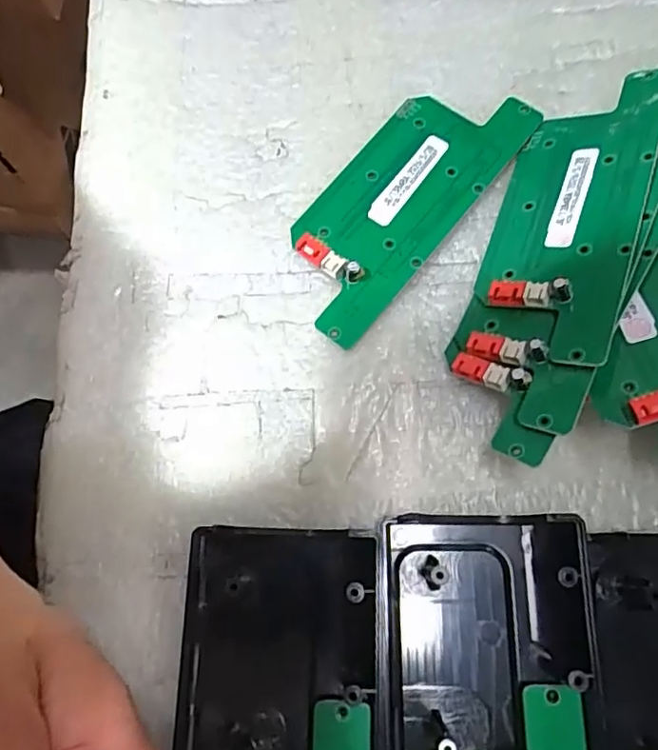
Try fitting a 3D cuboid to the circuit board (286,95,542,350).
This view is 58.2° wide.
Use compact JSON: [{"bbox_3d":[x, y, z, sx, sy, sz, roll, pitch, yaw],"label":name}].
[{"bbox_3d":[0.031,-0.078,0.251,0.055,0.010,0.135,38,79,11],"label":"circuit board"}]

